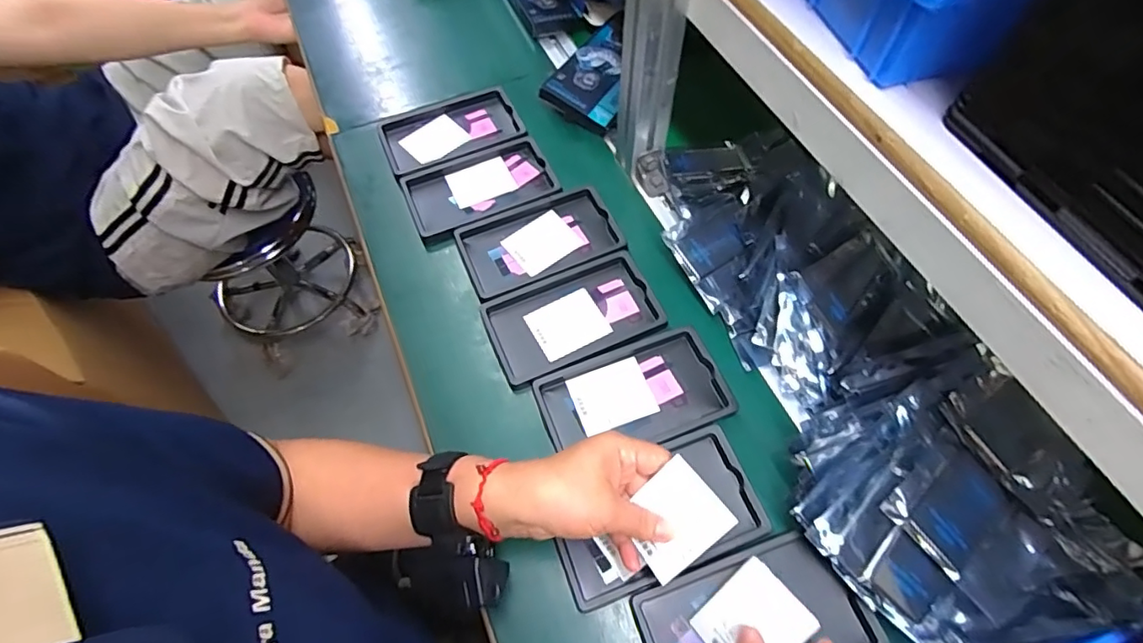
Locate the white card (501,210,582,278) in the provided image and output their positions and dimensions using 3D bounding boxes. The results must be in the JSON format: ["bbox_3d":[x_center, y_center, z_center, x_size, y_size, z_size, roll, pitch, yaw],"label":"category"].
[{"bbox_3d":[-0.032,-0.082,0.569,0.067,0.005,0.053,-36,75,-13],"label":"white card"}]

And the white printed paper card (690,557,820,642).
[{"bbox_3d":[0.128,0.213,0.382,0.069,0.004,0.058,-40,48,-8],"label":"white printed paper card"}]

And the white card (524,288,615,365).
[{"bbox_3d":[-0.004,0.003,0.523,0.067,0.004,0.058,-28,64,-11],"label":"white card"}]

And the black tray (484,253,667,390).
[{"bbox_3d":[0.001,-0.005,0.521,0.157,0.011,0.095,-21,64,-12],"label":"black tray"}]

